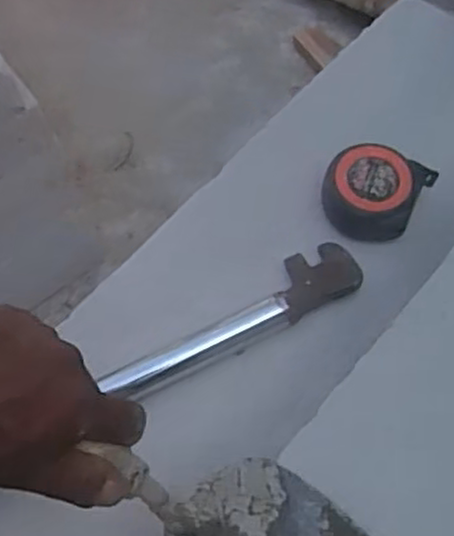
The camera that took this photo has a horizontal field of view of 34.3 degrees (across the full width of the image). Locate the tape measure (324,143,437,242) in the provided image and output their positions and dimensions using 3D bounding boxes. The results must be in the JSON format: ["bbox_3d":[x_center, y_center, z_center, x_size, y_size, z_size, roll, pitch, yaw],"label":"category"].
[{"bbox_3d":[0.114,-0.057,0.569,0.074,0.044,0.062,18,66,13],"label":"tape measure"}]

